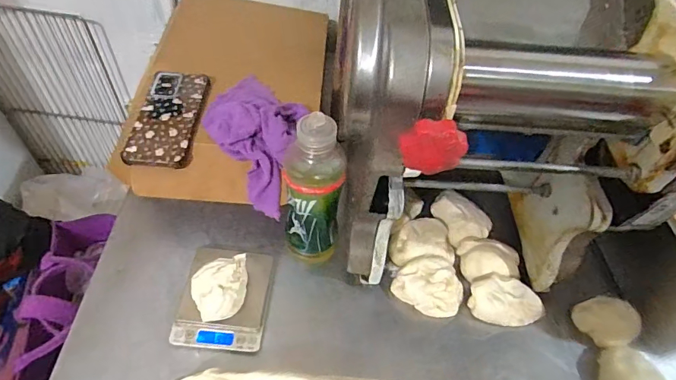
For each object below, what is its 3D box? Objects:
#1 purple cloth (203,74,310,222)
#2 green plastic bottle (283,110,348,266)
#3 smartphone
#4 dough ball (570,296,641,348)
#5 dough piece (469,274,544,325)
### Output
[{"bbox_3d":[-0.117,-0.085,0.596,0.135,0.065,0.217,12,52,4],"label":"purple cloth"},{"bbox_3d":[-0.026,0.003,0.514,0.066,0.228,0.062,7,52,-1],"label":"green plastic bottle"},{"bbox_3d":[-0.232,-0.102,0.594,0.081,0.013,0.160,3,52,-4],"label":"smartphone"},{"bbox_3d":[0.334,0.161,0.538,0.057,0.035,0.058,3,52,-4],"label":"dough ball"},{"bbox_3d":[0.212,0.136,0.543,0.087,0.034,0.054,9,52,1],"label":"dough piece"}]

